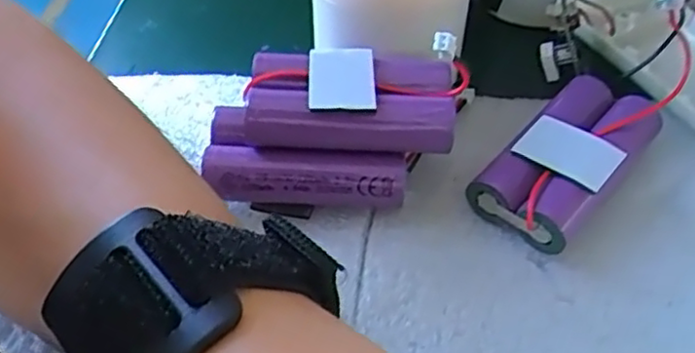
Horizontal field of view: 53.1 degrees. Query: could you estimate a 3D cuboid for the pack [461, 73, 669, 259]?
[{"bbox_3d":[0.075,-0.007,0.233,0.035,0.023,0.068,34,57,26],"label":"pack"}]

